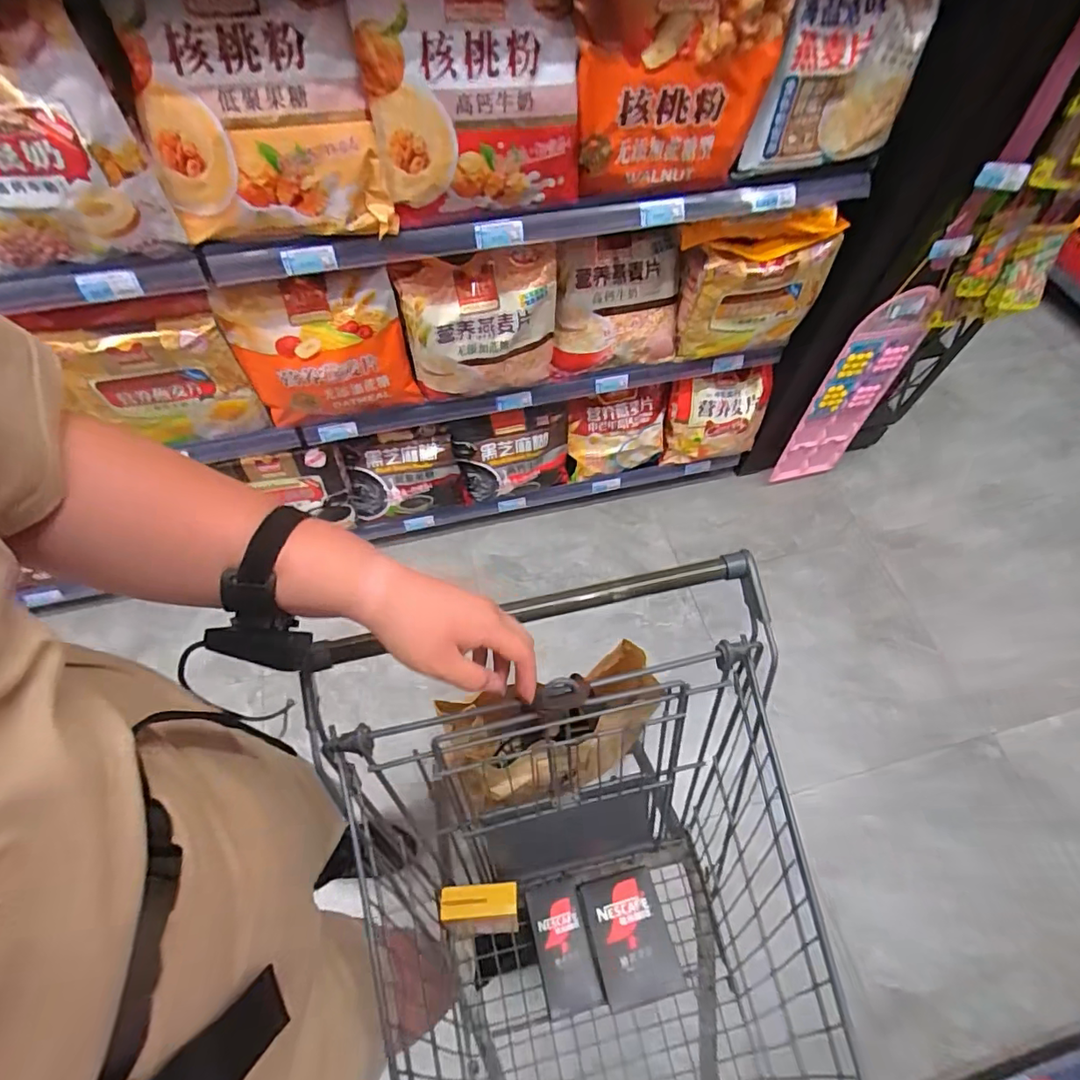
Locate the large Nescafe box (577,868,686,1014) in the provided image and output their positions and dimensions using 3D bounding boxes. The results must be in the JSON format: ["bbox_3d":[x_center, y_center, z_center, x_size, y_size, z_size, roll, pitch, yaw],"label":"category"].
[{"bbox_3d":[0.130,0.578,0.772,0.113,0.047,0.154,-14,61,-8],"label":"large Nescafe box"}]

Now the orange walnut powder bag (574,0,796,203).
[{"bbox_3d":[0.201,-0.670,0.808,0.303,0.277,0.060,-5,60,-3],"label":"orange walnut powder bag"}]

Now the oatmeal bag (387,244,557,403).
[{"bbox_3d":[-0.119,-0.430,1.090,0.307,0.292,0.075,-7,61,-4],"label":"oatmeal bag"}]

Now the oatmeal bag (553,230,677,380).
[{"bbox_3d":[0.163,-0.536,1.188,0.288,0.269,0.137,-11,61,-6],"label":"oatmeal bag"}]

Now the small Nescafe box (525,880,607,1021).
[{"bbox_3d":[0.034,0.604,0.785,0.080,0.043,0.156,-13,61,-8],"label":"small Nescafe box"}]

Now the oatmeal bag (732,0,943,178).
[{"bbox_3d":[0.472,-0.710,0.812,0.275,0.233,0.054,-21,63,-12],"label":"oatmeal bag"}]

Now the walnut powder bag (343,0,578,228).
[{"bbox_3d":[-0.097,-0.638,0.783,0.302,0.273,0.085,0,60,-1],"label":"walnut powder bag"}]

